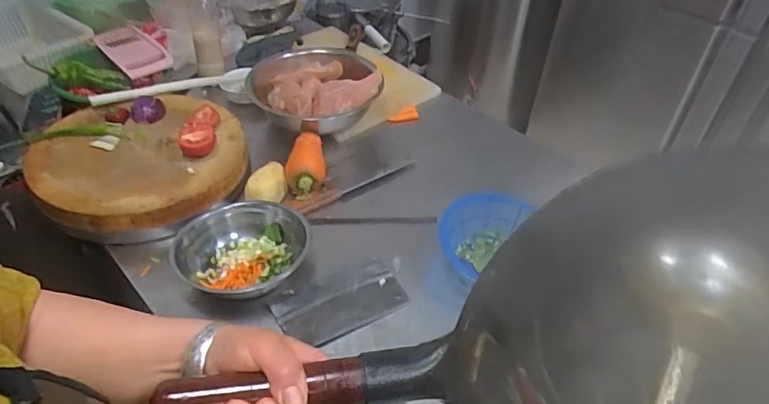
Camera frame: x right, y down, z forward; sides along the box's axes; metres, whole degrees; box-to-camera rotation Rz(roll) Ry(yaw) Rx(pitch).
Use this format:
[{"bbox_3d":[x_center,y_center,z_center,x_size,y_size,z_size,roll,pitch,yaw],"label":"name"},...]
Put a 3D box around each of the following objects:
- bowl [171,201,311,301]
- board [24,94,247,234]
[{"bbox_3d":[-0.215,0.067,0.821,0.188,0.062,0.161,1,41,-3],"label":"bowl"},{"bbox_3d":[-0.431,-0.082,0.943,0.343,0.054,0.326,2,41,-1],"label":"board"}]

